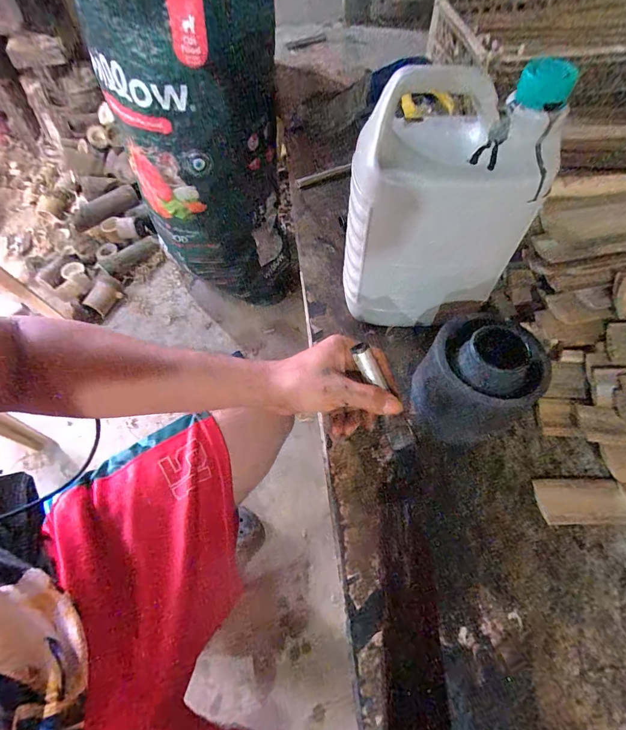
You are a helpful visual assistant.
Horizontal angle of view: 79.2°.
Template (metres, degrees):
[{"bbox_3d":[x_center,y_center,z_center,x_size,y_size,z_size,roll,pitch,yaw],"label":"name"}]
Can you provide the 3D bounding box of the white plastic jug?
[{"bbox_3d":[0.119,-0.148,0.383,0.169,0.237,0.089,-3,58,-2],"label":"white plastic jug"}]

